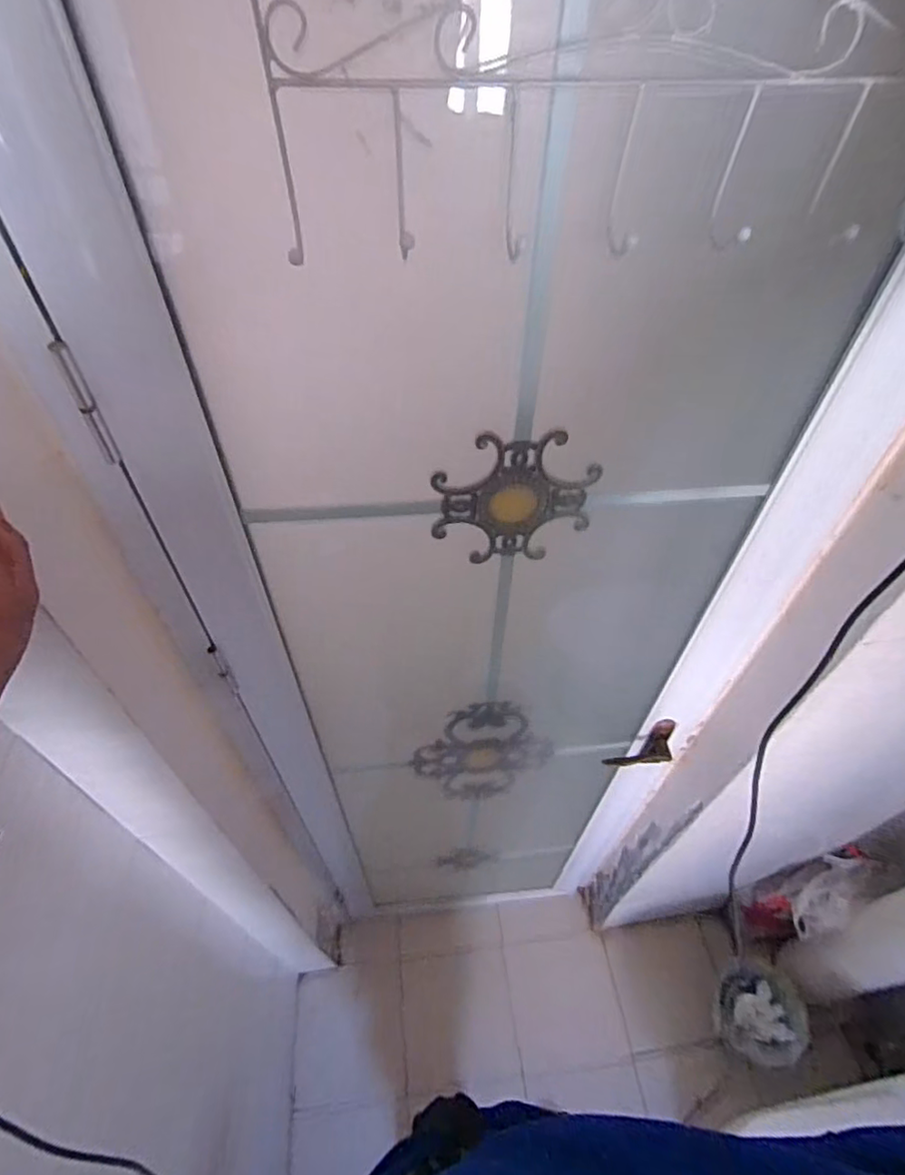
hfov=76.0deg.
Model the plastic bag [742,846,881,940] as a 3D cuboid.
[{"bbox_3d":[0.928,0.792,1.486,0.086,0.376,0.146,8,41,-35],"label":"plastic bag"}]

